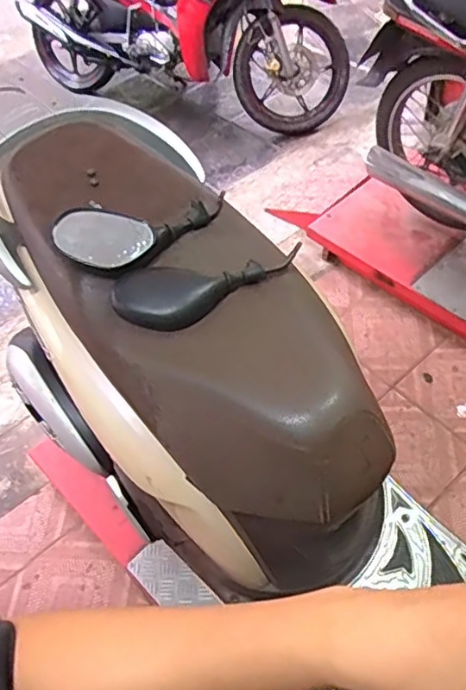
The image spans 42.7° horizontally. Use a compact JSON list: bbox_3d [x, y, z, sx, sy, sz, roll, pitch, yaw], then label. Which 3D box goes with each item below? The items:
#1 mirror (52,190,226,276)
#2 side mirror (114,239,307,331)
[{"bbox_3d":[-0.128,-0.183,0.859,0.253,0.061,0.107,-38,59,-22],"label":"mirror"},{"bbox_3d":[-0.029,-0.081,0.825,0.272,0.036,0.096,-13,53,-4],"label":"side mirror"}]

